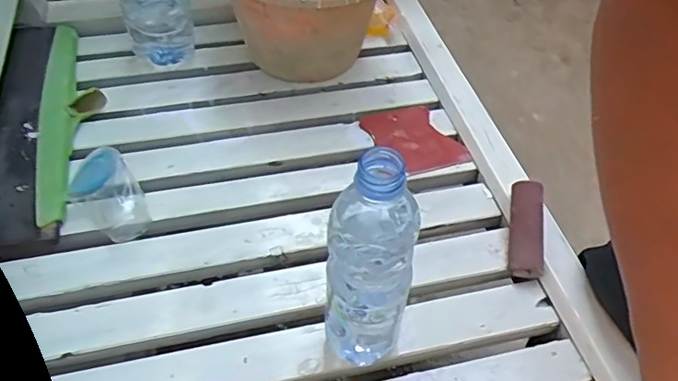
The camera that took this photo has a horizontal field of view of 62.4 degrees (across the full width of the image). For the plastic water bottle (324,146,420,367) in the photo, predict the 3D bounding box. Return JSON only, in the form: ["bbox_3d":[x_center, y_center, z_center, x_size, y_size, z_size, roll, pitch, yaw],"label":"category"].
[{"bbox_3d":[0.022,0.069,0.426,0.062,0.235,0.047,-1,48,0],"label":"plastic water bottle"}]

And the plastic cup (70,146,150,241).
[{"bbox_3d":[-0.241,0.006,0.582,0.068,0.059,0.082,-23,53,-21],"label":"plastic cup"}]

